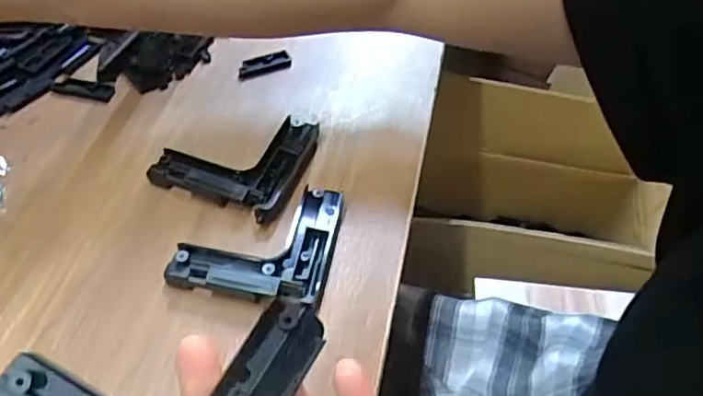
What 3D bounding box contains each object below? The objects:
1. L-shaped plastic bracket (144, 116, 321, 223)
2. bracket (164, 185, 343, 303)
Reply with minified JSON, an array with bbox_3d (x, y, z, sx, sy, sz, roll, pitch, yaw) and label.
[{"bbox_3d":[-0.060,-0.029,0.348,0.072,0.015,0.086,22,52,11],"label":"L-shaped plastic bracket"},{"bbox_3d":[-0.045,0.019,0.312,0.073,0.013,0.074,11,51,3],"label":"bracket"}]

